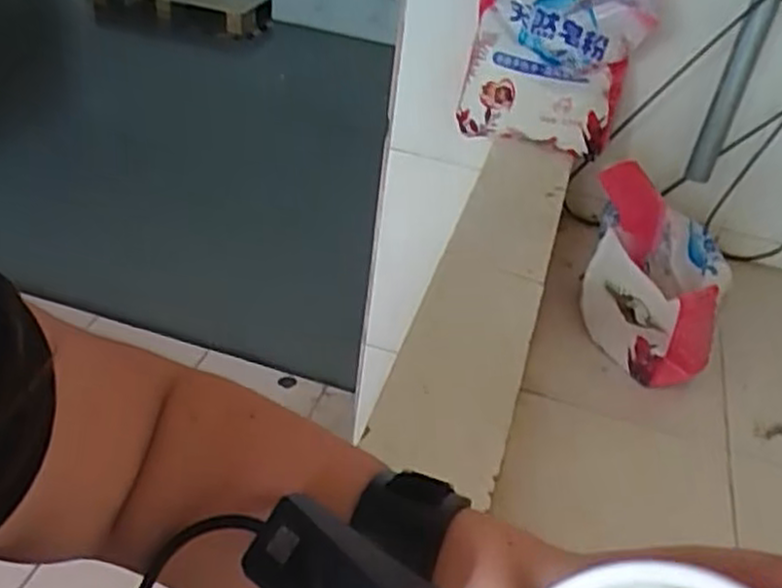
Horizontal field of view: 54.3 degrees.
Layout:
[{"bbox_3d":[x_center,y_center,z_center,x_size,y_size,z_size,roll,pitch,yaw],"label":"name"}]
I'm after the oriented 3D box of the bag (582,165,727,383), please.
[{"bbox_3d":[0.298,-0.016,0.876,0.156,0.166,0.157,16,37,12],"label":"bag"}]

